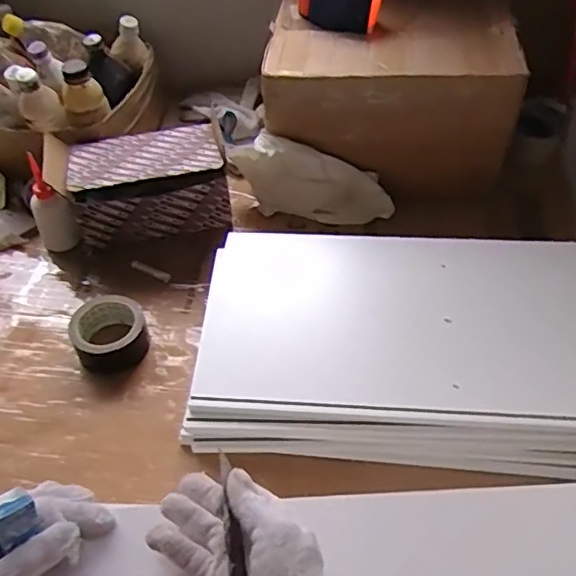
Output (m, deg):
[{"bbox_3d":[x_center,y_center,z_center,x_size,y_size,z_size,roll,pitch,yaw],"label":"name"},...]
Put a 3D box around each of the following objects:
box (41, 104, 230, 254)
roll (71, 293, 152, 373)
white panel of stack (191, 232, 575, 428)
[{"bbox_3d":[-0.212,-0.152,0.873,0.242,0.141,0.126,-18,50,-14],"label":"box"},{"bbox_3d":[-0.233,0.054,0.763,0.090,0.053,0.093,-1,48,1],"label":"roll"},{"bbox_3d":[0.194,0.037,0.721,0.580,0.025,0.264,2,55,5],"label":"white panel of stack"}]

